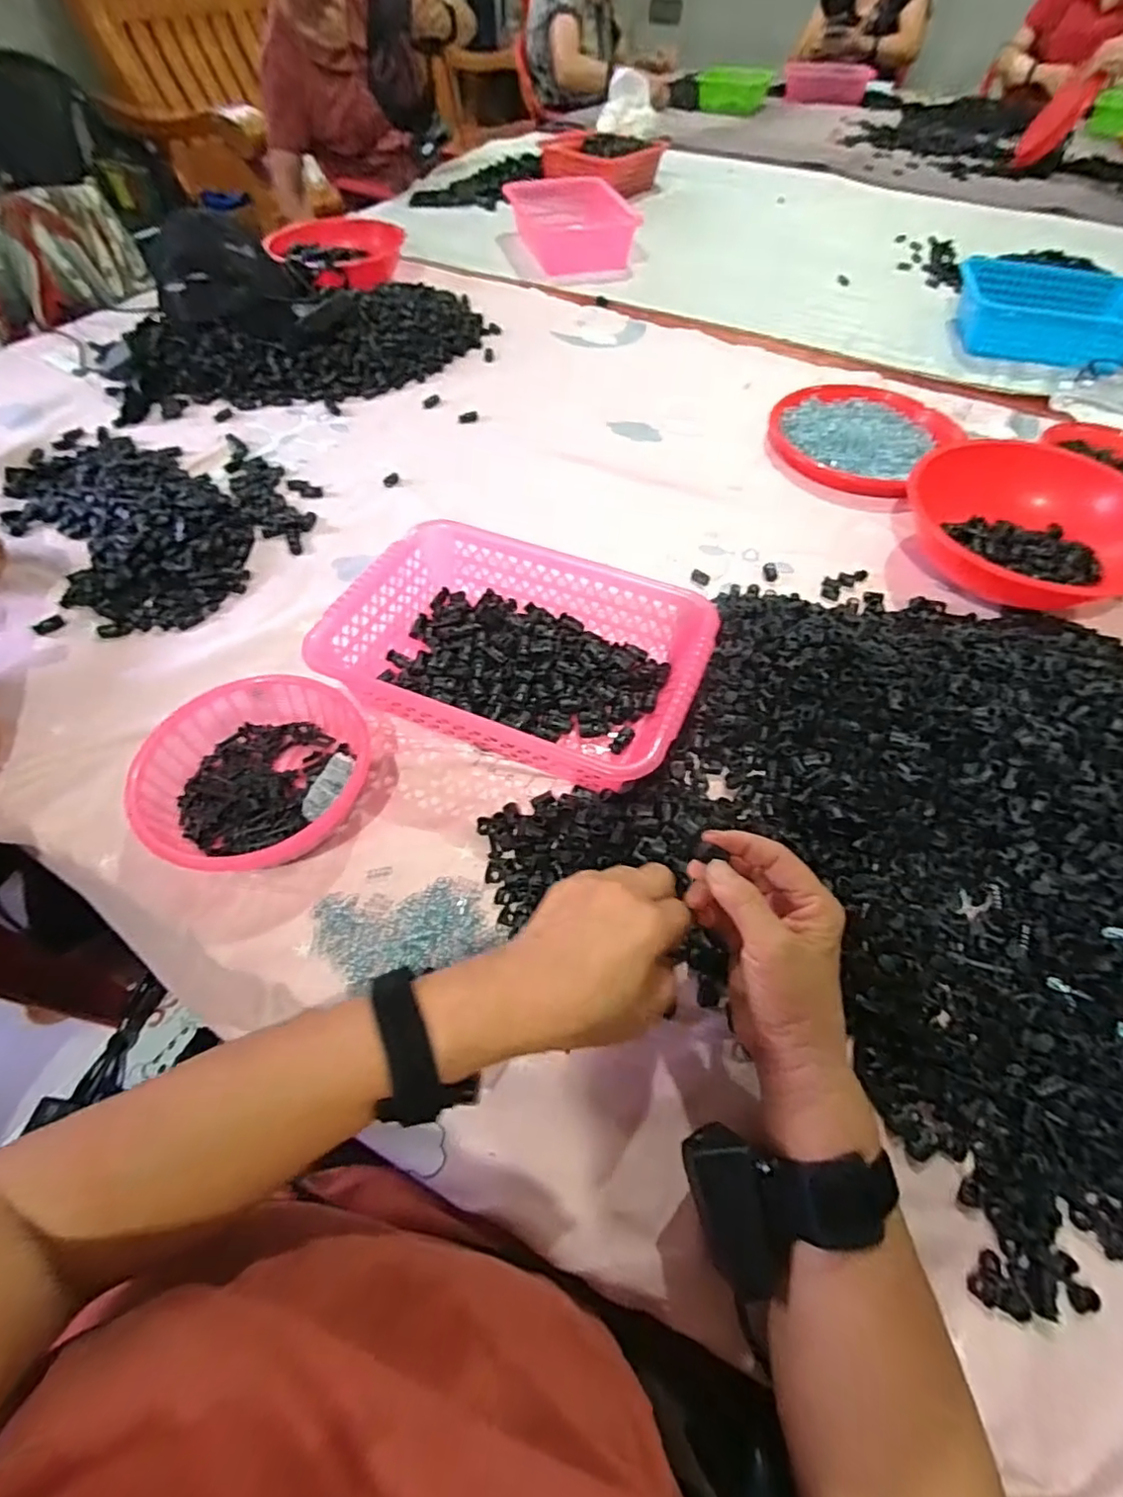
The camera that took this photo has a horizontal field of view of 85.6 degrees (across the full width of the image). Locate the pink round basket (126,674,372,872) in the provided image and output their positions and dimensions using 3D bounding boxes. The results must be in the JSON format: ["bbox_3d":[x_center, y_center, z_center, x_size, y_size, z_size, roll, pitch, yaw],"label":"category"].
[{"bbox_3d":[-0.238,0.017,0.480,0.163,0.056,0.163,1,55,-1],"label":"pink round basket"}]

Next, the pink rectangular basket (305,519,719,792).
[{"bbox_3d":[-0.034,-0.085,0.546,0.305,0.079,0.198,21,57,12],"label":"pink rectangular basket"}]

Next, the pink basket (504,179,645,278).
[{"bbox_3d":[0.023,-1.078,1.240,0.200,0.078,0.277,-16,57,-12],"label":"pink basket"}]

